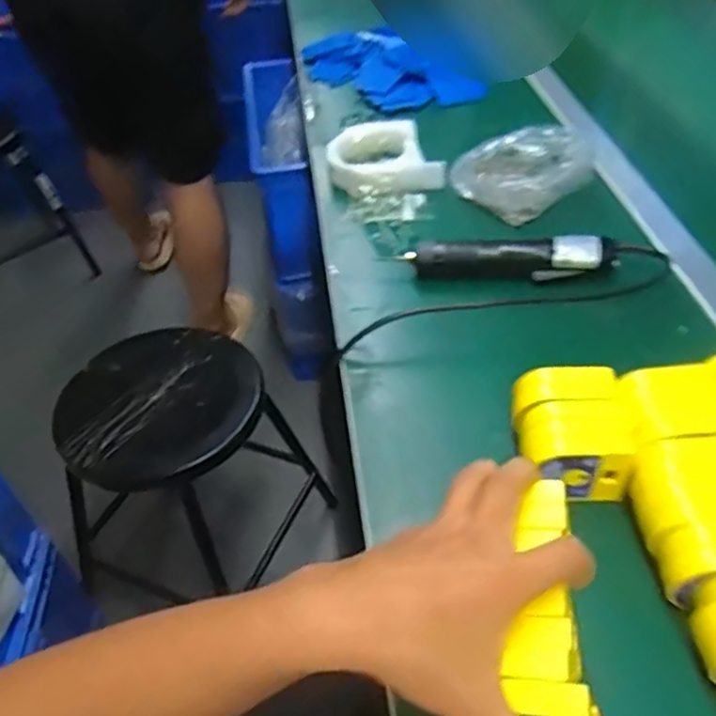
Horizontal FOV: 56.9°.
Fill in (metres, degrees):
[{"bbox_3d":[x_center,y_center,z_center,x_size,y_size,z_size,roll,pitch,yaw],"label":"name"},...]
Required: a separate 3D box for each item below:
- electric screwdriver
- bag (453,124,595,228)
[{"bbox_3d":[0.151,-0.100,0.676,0.218,0.039,0.034,1,45,5],"label":"electric screwdriver"},{"bbox_3d":[0.194,-0.230,0.792,0.155,0.061,0.140,-25,48,-19],"label":"bag"}]

